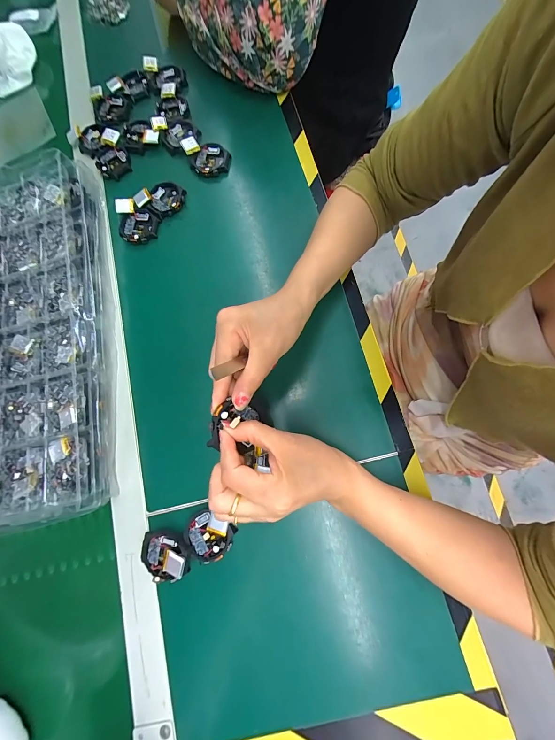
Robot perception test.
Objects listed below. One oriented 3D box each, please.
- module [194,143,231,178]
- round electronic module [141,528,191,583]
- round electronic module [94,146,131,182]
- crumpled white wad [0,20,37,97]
[{"bbox_3d":[-0.092,-0.293,0.403,0.048,0.009,0.047,0,75,1],"label":"module"},{"bbox_3d":[-0.116,0.190,0.297,0.049,0.023,0.049,0,75,1],"label":"round electronic module"},{"bbox_3d":[-0.239,-0.300,0.418,0.047,0.012,0.047,0,75,1],"label":"round electronic module"},{"bbox_3d":[-0.437,-0.499,0.462,0.100,0.043,0.084,-30,77,-6],"label":"crumpled white wad"}]

